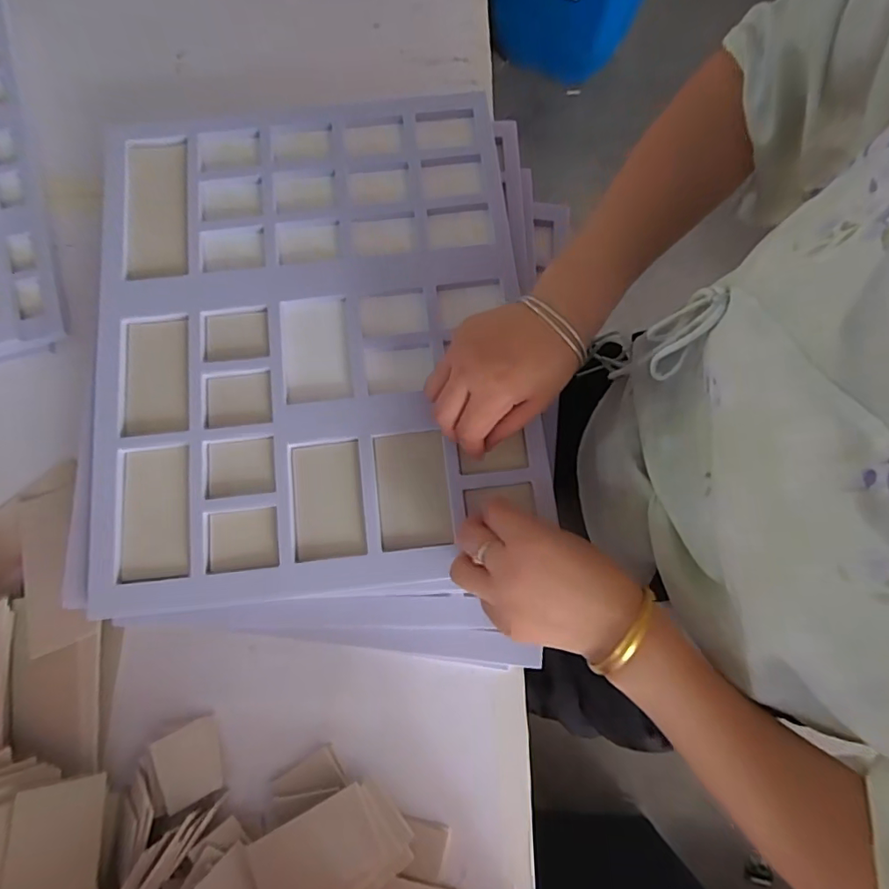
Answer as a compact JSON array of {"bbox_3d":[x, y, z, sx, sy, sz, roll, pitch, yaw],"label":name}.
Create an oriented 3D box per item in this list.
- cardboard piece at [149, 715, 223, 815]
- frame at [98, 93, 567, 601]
[{"bbox_3d":[-0.200,0.251,0.410,0.046,0.004,0.053,-21,74,-22],"label":"cardboard piece"},{"bbox_3d":[-0.114,-0.098,0.433,0.348,0.020,0.418,-7,77,-3],"label":"frame"}]

